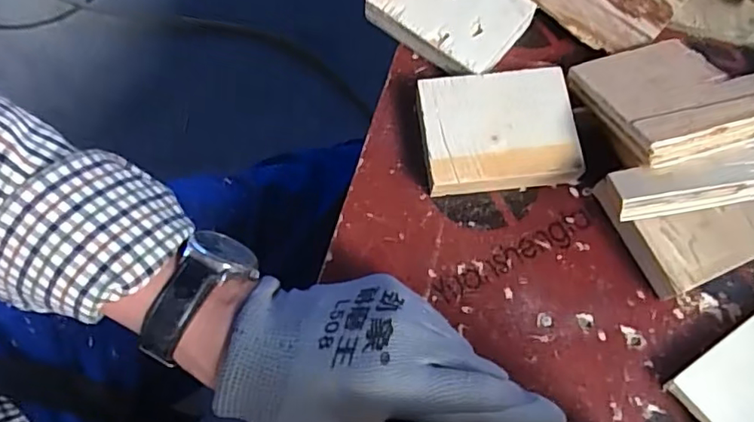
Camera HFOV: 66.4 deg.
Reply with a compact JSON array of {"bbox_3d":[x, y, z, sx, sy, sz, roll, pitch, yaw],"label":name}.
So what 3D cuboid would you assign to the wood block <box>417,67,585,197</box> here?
[{"bbox_3d":[0.072,-0.049,0.353,0.090,0.024,0.070,-6,71,0],"label":"wood block"}]

